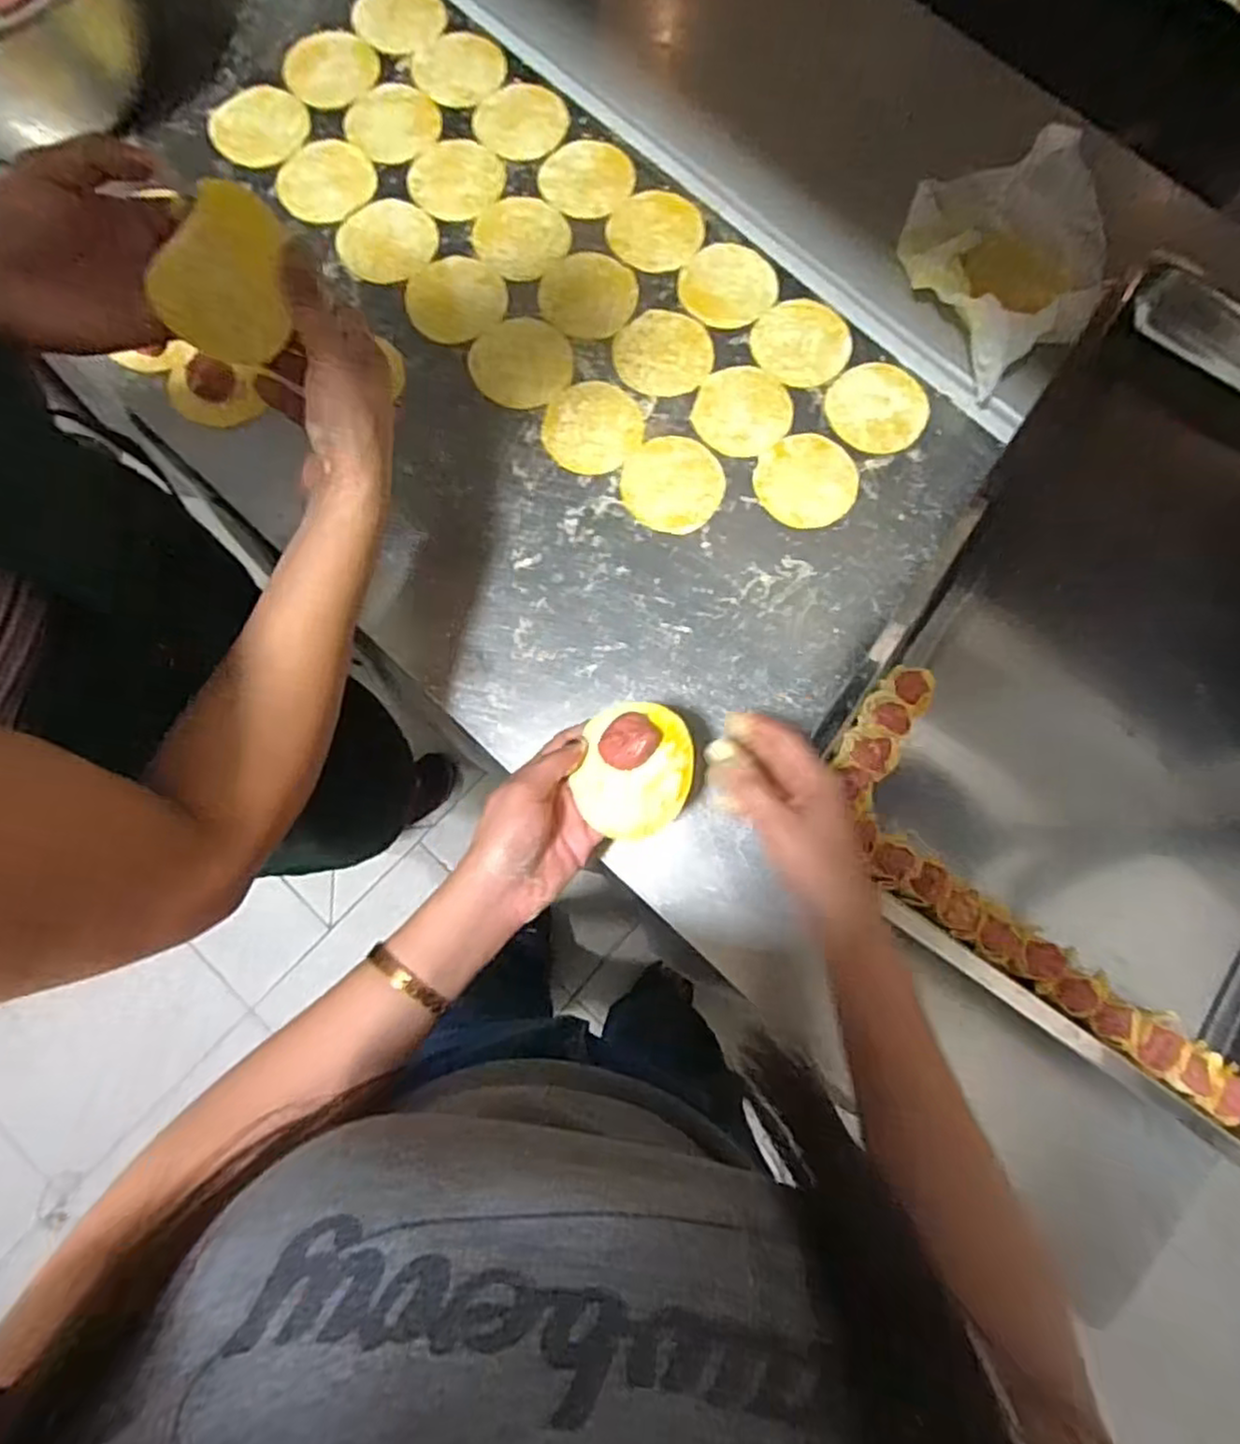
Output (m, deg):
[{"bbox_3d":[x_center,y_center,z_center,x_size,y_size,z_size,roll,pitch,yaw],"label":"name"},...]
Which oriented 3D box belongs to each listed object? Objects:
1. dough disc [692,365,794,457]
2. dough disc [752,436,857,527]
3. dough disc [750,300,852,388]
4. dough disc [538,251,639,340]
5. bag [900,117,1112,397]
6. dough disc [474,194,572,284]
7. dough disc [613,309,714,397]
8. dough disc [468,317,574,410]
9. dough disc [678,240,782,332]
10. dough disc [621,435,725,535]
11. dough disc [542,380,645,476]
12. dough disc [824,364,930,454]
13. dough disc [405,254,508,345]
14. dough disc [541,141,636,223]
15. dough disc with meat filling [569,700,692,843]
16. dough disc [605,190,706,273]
[{"bbox_3d":[0.104,-0.262,0.606,0.078,0.004,0.082,0,78,-1],"label":"dough disc"},{"bbox_3d":[0.155,-0.201,0.595,0.083,0.004,0.081,0,78,-1],"label":"dough disc"},{"bbox_3d":[0.158,-0.330,0.623,0.082,0.004,0.083,0,78,-1],"label":"dough disc"},{"bbox_3d":[-0.028,-0.369,0.622,0.081,0.004,0.083,0,78,-1],"label":"dough disc"},{"bbox_3d":[0.331,-0.392,0.608,0.154,0.063,0.192,-22,79,-6],"label":"bag"},{"bbox_3d":[-0.087,-0.425,0.630,0.080,0.007,0.076,0,78,-1],"label":"dough disc"},{"bbox_3d":[0.037,-0.314,0.615,0.081,0.005,0.078,0,78,-1],"label":"dough disc"},{"bbox_3d":[-0.083,-0.303,0.606,0.080,0.005,0.084,0,78,-1],"label":"dough disc"},{"bbox_3d":[0.095,-0.384,0.633,0.083,0.004,0.085,0,78,-1],"label":"dough disc"},{"bbox_3d":[0.045,-0.195,0.589,0.079,0.004,0.082,0,78,-1],"label":"dough disc"},{"bbox_3d":[-0.023,-0.245,0.597,0.079,0.004,0.083,0,78,-1],"label":"dough disc"},{"bbox_3d":[0.218,-0.267,0.611,0.082,0.005,0.081,0,78,-1],"label":"dough disc"},{"bbox_3d":[-0.140,-0.360,0.612,0.083,0.010,0.075,-44,82,-9],"label":"dough disc"},{"bbox_3d":[-0.030,-0.492,0.652,0.082,0.007,0.079,0,78,-1],"label":"dough disc"},{"bbox_3d":[0.010,0.028,0.443,0.068,0.033,0.083,17,78,2],"label":"dough disc with meat filling"},{"bbox_3d":[0.031,-0.434,0.637,0.083,0.006,0.079,0,78,-1],"label":"dough disc"}]

